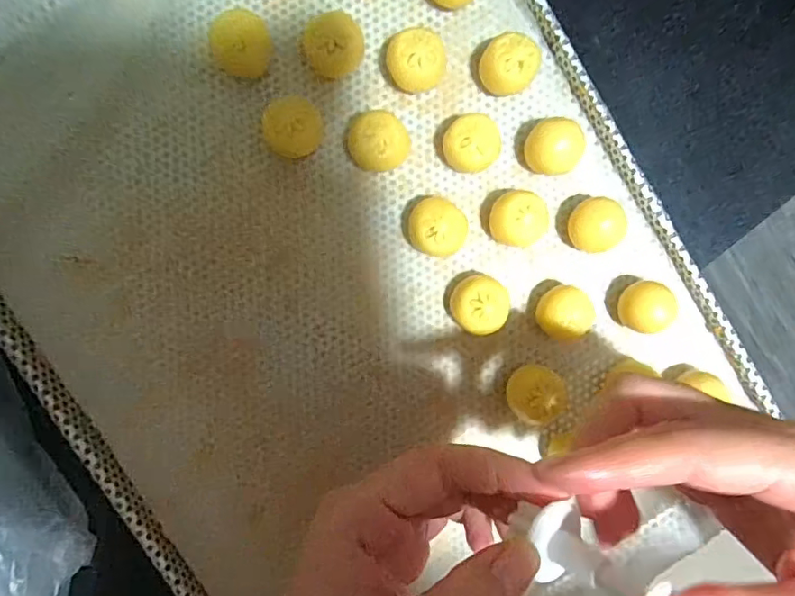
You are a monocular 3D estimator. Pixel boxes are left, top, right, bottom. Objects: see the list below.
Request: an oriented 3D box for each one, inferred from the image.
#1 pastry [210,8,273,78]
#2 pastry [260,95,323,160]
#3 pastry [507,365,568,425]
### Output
[{"bbox_3d":[-0.073,-0.120,0.242,0.027,0.022,0.024,-18,96,-4],"label":"pastry"},{"bbox_3d":[-0.050,-0.081,0.243,0.025,0.022,0.026,0,94,-5],"label":"pastry"},{"bbox_3d":[0.069,0.048,0.257,0.025,0.026,0.023,0,94,-5],"label":"pastry"}]

